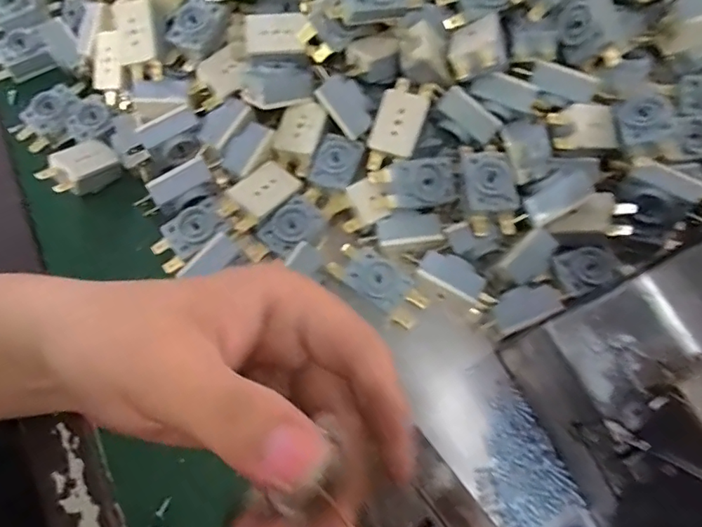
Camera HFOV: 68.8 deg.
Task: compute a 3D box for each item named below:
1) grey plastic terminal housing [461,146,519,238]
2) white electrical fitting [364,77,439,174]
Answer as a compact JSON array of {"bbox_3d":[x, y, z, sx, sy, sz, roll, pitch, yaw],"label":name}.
[{"bbox_3d":[0.078,-0.042,0.287,0.028,0.009,0.048,-1,71,0],"label":"grey plastic terminal housing"},{"bbox_3d":[0.029,-0.083,0.308,0.029,0.011,0.058,25,93,11],"label":"white electrical fitting"}]

